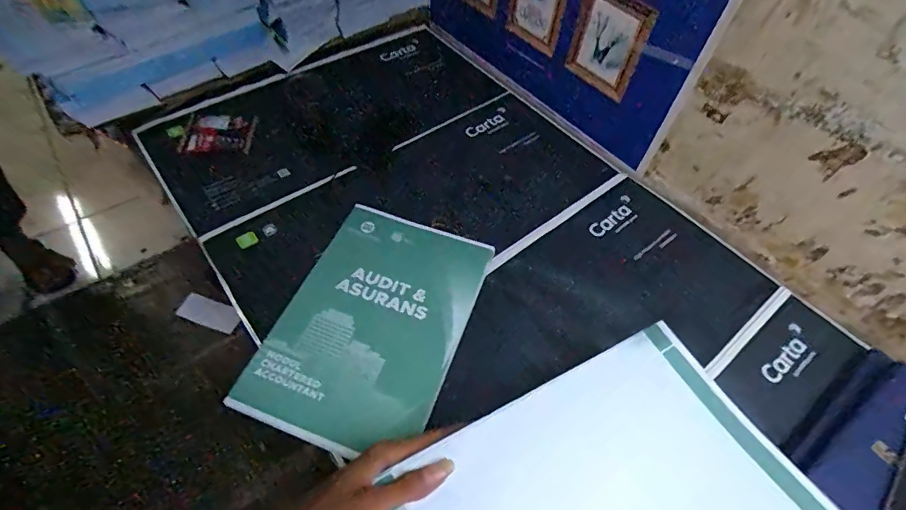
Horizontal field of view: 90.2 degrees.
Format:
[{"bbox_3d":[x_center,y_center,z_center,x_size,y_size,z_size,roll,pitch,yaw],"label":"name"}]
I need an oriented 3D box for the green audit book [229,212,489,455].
[{"bbox_3d":[-0.097,0.079,0.573,0.212,0.019,0.312,19,55,10],"label":"green audit book"}]

